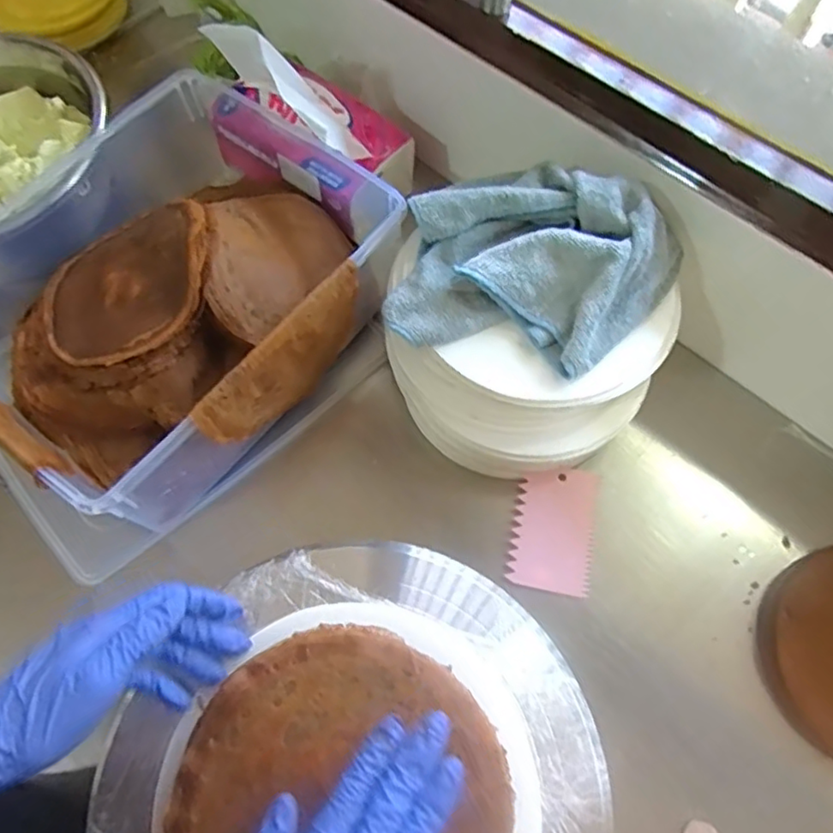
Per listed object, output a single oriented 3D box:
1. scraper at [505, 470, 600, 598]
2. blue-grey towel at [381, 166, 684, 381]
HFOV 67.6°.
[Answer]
[{"bbox_3d":[0.123,0.099,0.550,0.068,0.004,0.106,11,71,3],"label":"scraper"},{"bbox_3d":[0.092,-0.125,0.490,0.214,0.052,0.171,16,68,8],"label":"blue-grey towel"}]

